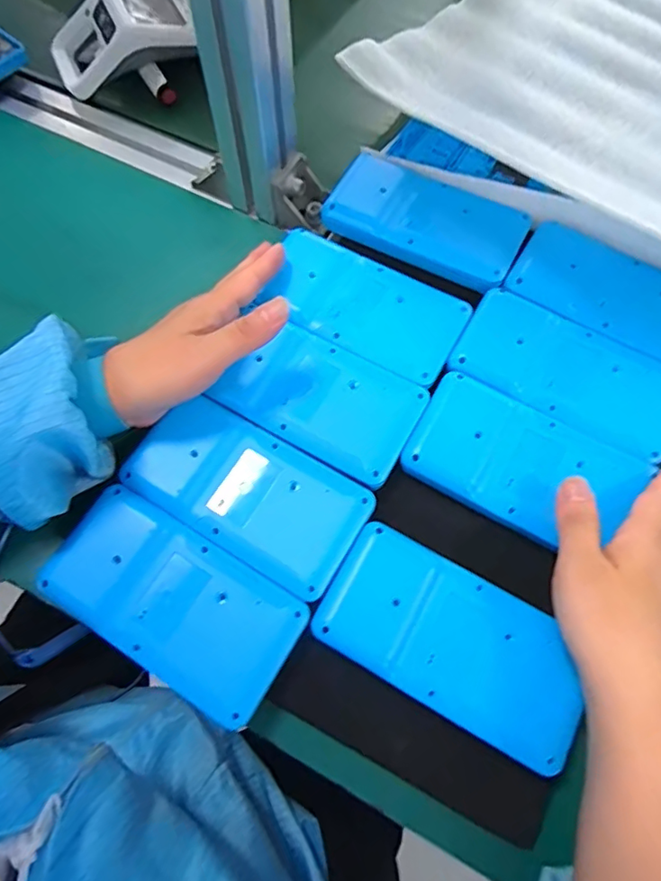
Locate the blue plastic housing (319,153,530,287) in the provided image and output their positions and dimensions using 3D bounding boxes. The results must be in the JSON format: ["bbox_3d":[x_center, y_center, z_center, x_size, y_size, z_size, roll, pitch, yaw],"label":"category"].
[{"bbox_3d":[0.068,-0.158,0.386,0.135,0.014,0.070,25,70,9],"label":"blue plastic housing"}]

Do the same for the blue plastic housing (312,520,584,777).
[{"bbox_3d":[0.064,0.103,0.282,0.133,0.010,0.071,28,70,10],"label":"blue plastic housing"}]

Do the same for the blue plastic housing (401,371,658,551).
[{"bbox_3d":[0.110,0.014,0.315,0.123,0.011,0.072,30,73,8],"label":"blue plastic housing"}]

